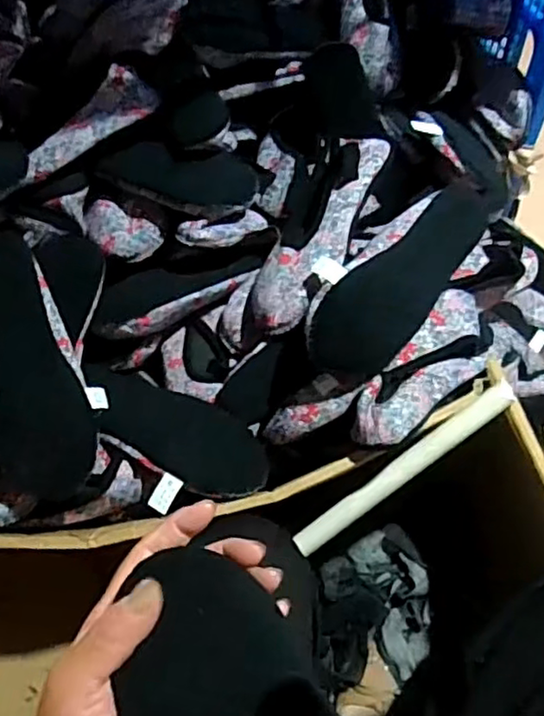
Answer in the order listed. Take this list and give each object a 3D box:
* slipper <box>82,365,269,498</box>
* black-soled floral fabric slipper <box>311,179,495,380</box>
[{"bbox_3d":[-0.117,0.089,0.793,0.241,0.037,0.090,30,60,-8],"label":"slipper"},{"bbox_3d":[0.130,-0.082,0.663,0.257,0.037,0.097,-46,110,-15],"label":"black-soled floral fabric slipper"}]

